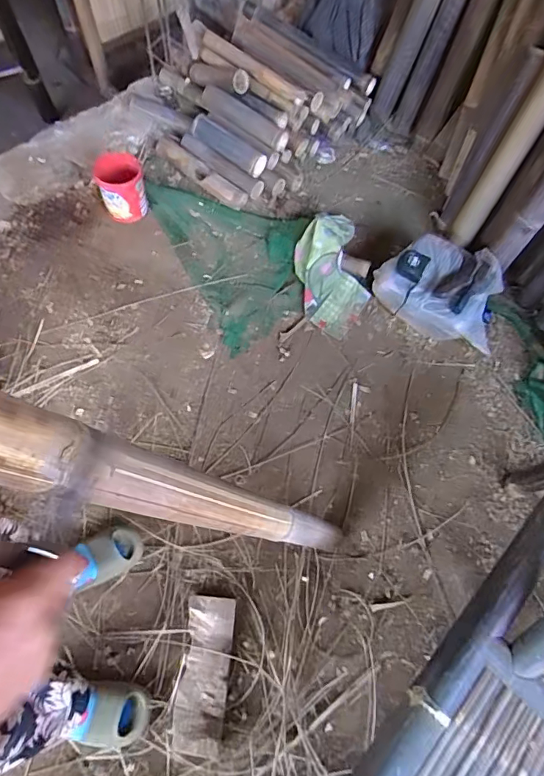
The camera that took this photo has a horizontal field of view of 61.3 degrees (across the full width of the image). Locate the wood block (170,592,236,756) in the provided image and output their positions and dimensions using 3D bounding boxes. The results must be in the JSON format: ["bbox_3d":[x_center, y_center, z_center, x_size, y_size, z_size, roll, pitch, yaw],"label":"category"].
[{"bbox_3d":[-0.147,0.614,0.994,0.108,0.048,0.294,6,66,-1],"label":"wood block"}]

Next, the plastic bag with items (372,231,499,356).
[{"bbox_3d":[0.536,-0.306,1.405,0.388,0.144,0.298,36,70,11],"label":"plastic bag with items"}]

